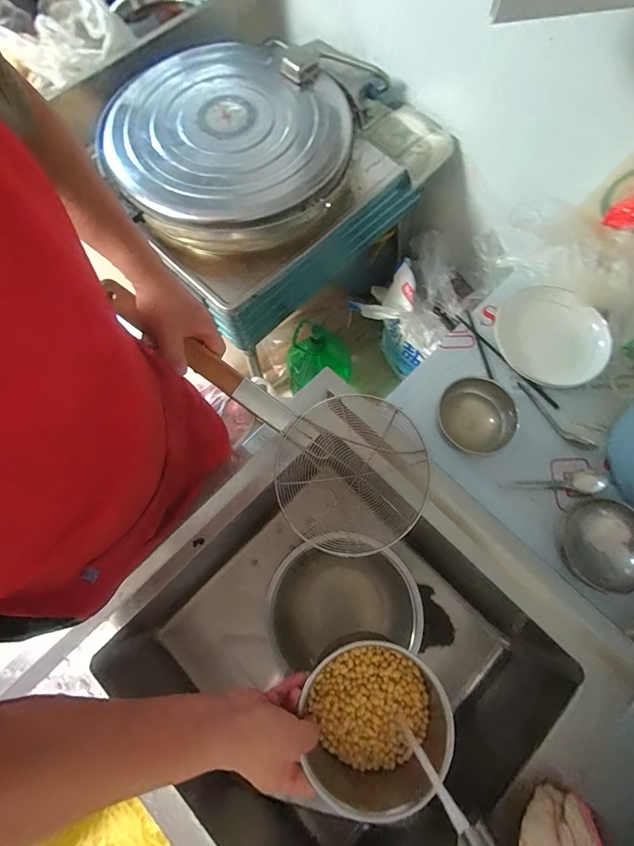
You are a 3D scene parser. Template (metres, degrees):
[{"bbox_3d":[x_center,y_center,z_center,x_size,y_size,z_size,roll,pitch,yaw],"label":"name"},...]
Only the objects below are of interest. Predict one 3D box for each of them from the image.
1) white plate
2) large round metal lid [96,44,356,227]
[{"bbox_3d":[0.426,-0.159,0.738,0.175,0.034,0.192,-6,69,16],"label":"white plate"},{"bbox_3d":[-0.245,-0.684,0.962,0.602,0.066,0.530,28,75,9],"label":"large round metal lid"}]

